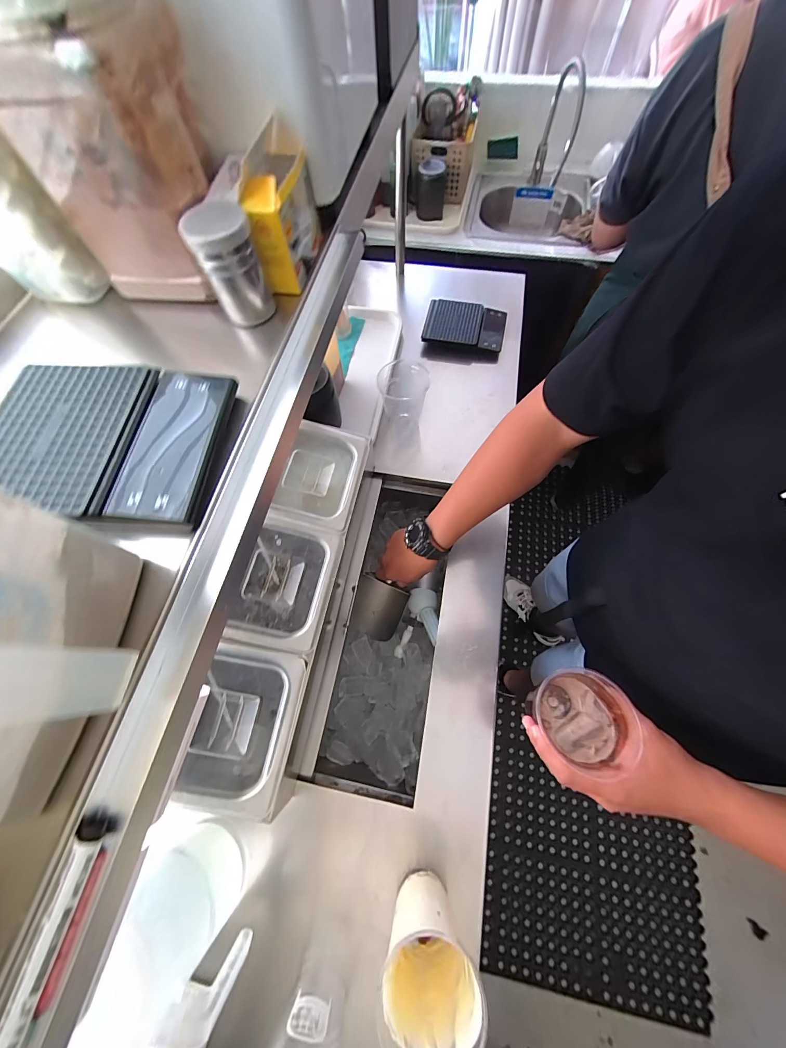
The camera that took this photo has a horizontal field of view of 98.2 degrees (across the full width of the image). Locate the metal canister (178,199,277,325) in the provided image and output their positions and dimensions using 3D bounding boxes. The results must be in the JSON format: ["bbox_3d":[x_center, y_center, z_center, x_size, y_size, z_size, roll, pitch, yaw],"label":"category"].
[{"bbox_3d":[-0.142,-0.227,0.304,0.052,0.081,0.046,-24,69,-9],"label":"metal canister"}]

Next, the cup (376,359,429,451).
[{"bbox_3d":[0.018,-0.247,0.677,0.090,0.122,0.106,13,68,7],"label":"cup"}]

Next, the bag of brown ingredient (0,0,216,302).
[{"bbox_3d":[-0.219,-0.307,0.294,0.110,0.149,0.119,8,67,5],"label":"bag of brown ingredient"}]

